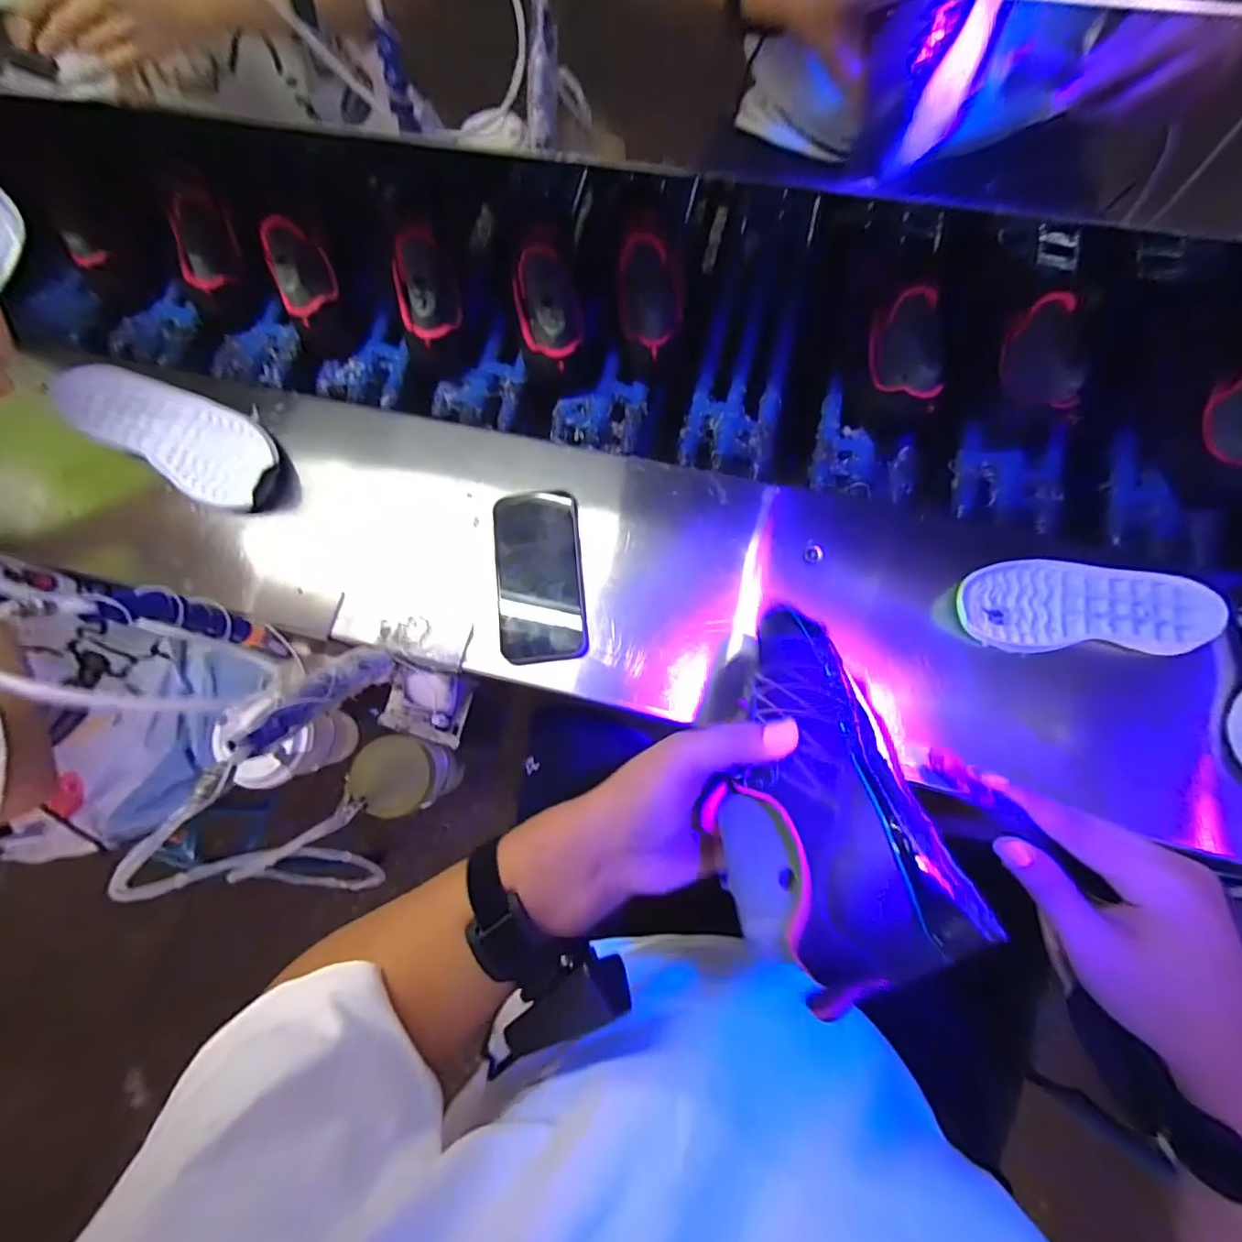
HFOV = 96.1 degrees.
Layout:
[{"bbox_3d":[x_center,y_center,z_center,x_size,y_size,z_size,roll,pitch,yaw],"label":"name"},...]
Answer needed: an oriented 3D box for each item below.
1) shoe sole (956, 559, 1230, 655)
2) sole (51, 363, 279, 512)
[{"bbox_3d":[0.399,-0.013,0.483,0.201,0.020,0.079,0,87,9],"label":"shoe sole"},{"bbox_3d":[-0.467,-0.200,0.581,0.235,0.039,0.090,30,92,9],"label":"sole"}]

